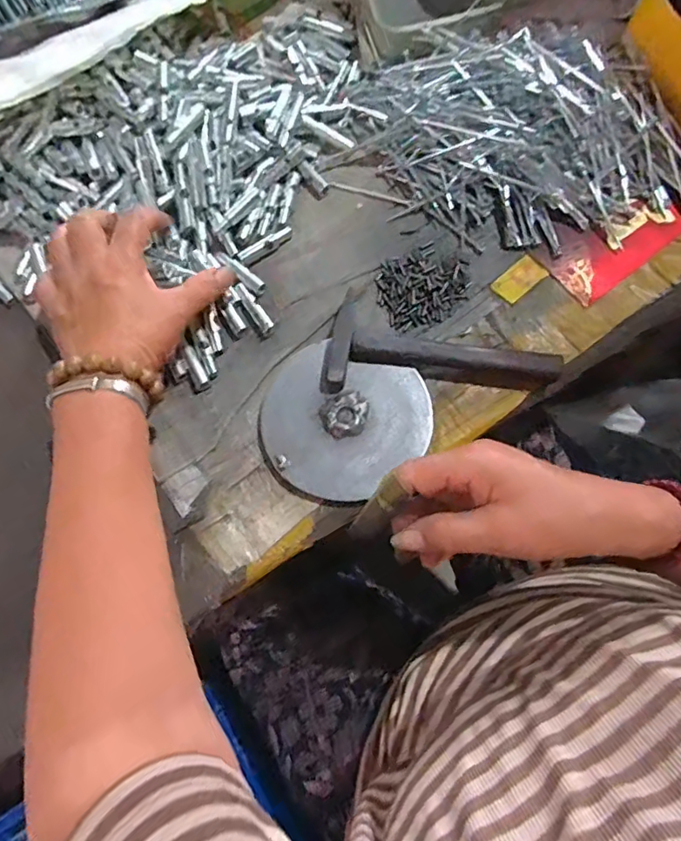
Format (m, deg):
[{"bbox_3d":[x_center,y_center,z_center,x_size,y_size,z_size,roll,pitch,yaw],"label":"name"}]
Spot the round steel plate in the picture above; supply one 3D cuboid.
[{"bbox_3d":[0.000,0.004,0.407,0.126,0.013,0.114,19,78,5],"label":"round steel plate"}]

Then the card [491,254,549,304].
[{"bbox_3d":[0.148,-0.117,0.443,0.044,0.004,0.025,-41,79,-8],"label":"card"}]

